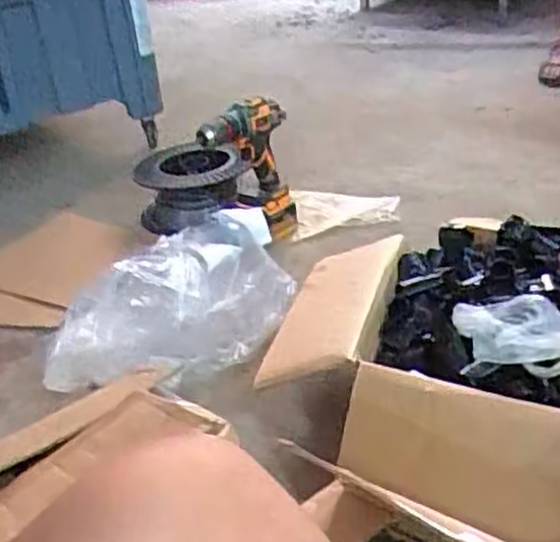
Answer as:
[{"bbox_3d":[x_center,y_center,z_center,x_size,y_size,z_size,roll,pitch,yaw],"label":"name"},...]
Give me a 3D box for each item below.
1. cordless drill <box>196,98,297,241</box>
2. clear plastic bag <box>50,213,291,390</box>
[{"bbox_3d":[-0.051,-0.164,1.311,0.150,0.241,0.090,-5,30,4],"label":"cordless drill"},{"bbox_3d":[-0.143,0.061,1.022,0.174,0.145,0.329,18,38,37],"label":"clear plastic bag"}]

